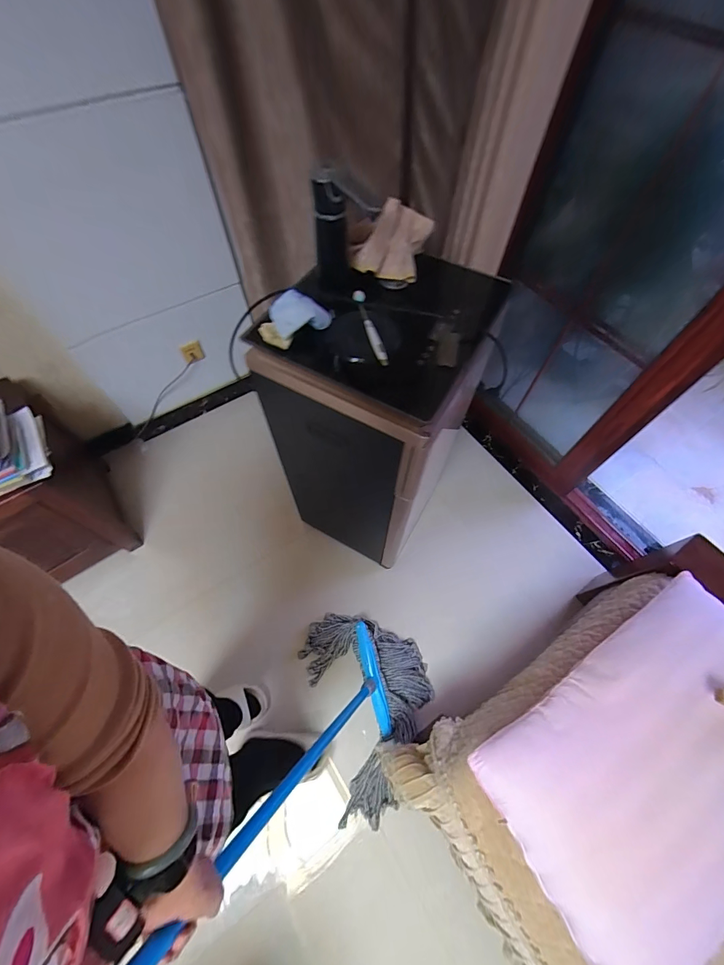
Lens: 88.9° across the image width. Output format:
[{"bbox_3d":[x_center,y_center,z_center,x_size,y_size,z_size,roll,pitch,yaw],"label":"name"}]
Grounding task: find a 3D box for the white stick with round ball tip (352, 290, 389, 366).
[{"bbox_3d":[0.016,-0.275,0.655,0.022,0.019,0.175,-13,63,-7],"label":"white stick with round ball tip"}]

